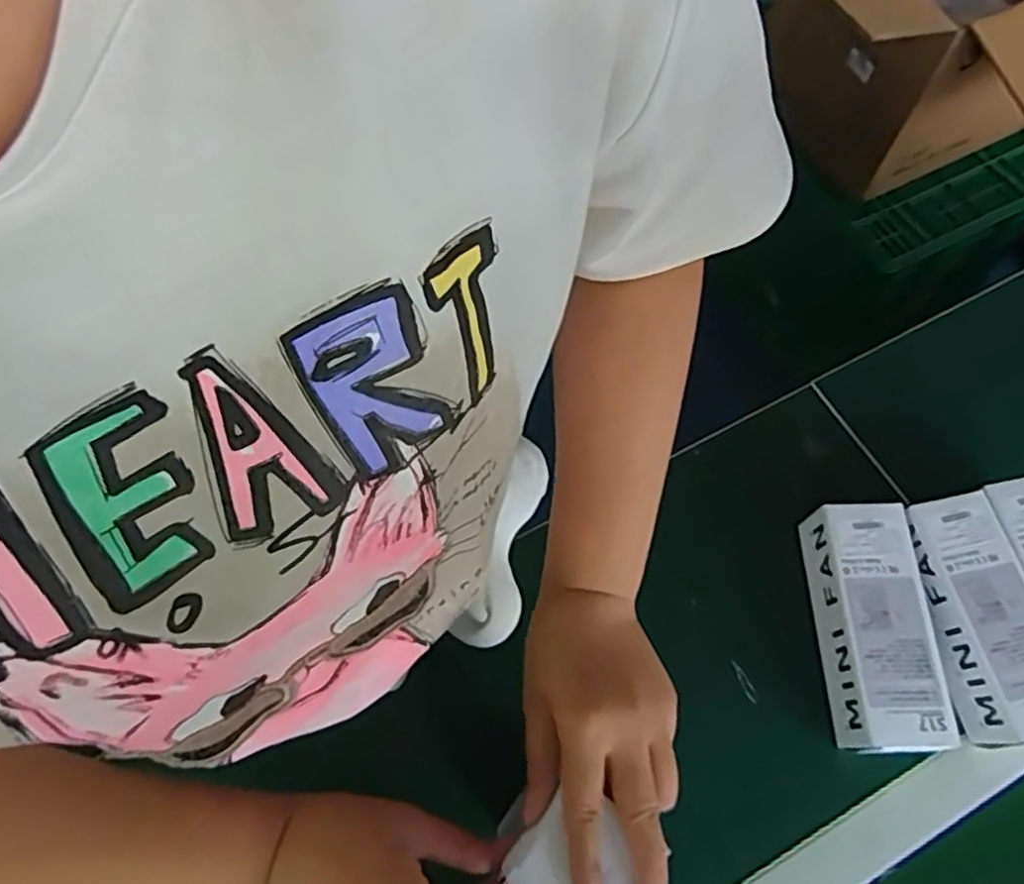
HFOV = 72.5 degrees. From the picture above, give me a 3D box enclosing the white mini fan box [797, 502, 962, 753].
[{"bbox_3d":[0.272,0.140,0.533,0.064,0.066,0.172,-1,66,0],"label":"white mini fan box"}]

